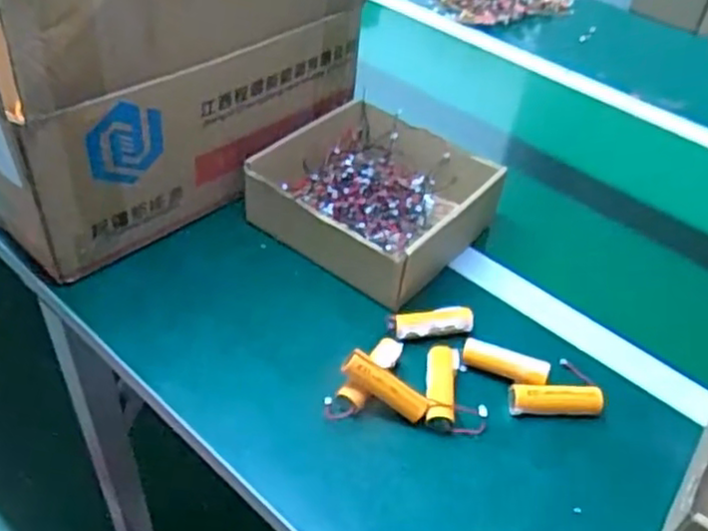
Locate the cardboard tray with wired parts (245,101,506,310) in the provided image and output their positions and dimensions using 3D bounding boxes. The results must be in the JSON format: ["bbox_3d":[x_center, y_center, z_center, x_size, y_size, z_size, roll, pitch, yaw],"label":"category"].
[{"bbox_3d":[0.025,-0.073,0.705,0.196,0.070,0.198,31,50,25],"label":"cardboard tray with wired parts"}]

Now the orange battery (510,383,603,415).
[{"bbox_3d":[0.161,0.110,0.554,0.071,0.024,0.022,3,44,-1],"label":"orange battery"}]

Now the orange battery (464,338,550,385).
[{"bbox_3d":[0.125,0.082,0.571,0.070,0.022,0.019,20,46,16],"label":"orange battery"}]

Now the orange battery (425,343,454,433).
[{"bbox_3d":[0.069,0.098,0.553,0.021,0.020,0.078,6,44,3],"label":"orange battery"}]

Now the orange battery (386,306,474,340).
[{"bbox_3d":[0.068,0.053,0.602,0.074,0.017,0.023,-7,45,-11],"label":"orange battery"}]

